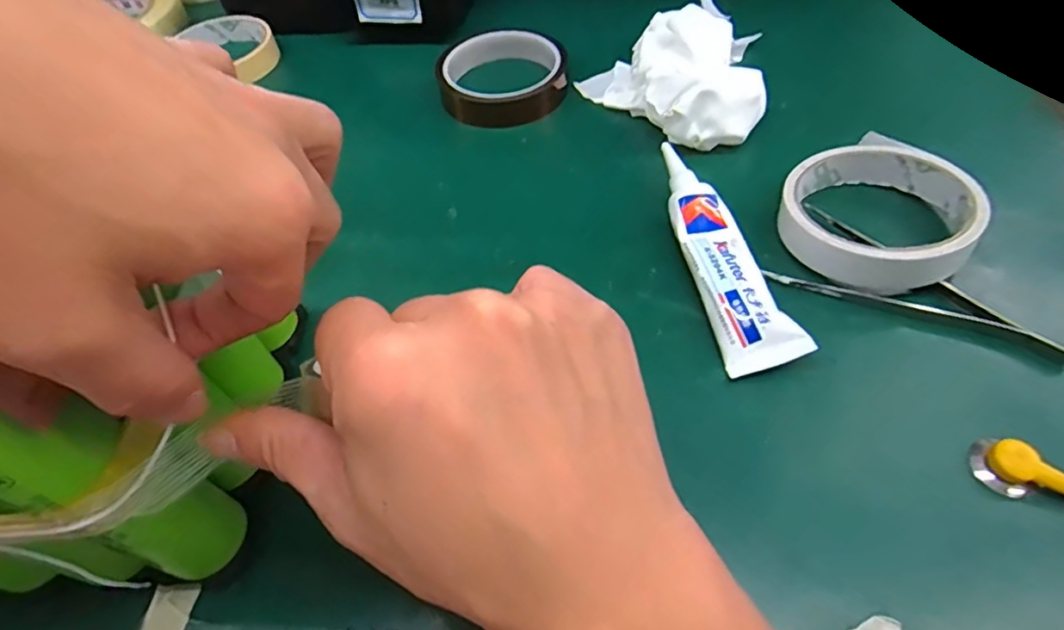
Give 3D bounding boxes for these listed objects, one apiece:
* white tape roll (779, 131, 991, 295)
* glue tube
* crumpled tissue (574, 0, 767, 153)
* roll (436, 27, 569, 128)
[{"bbox_3d":[0.173,-0.057,0.293,0.085,0.029,0.100,11,57,12],"label":"white tape roll"},{"bbox_3d":[0.092,-0.031,0.295,0.034,0.020,0.136,-14,55,-4],"label":"glue tube"},{"bbox_3d":[0.095,-0.155,0.372,0.083,0.046,0.124,-28,57,-14],"label":"crumpled tissue"},{"bbox_3d":[-0.021,-0.164,0.405,0.088,0.029,0.086,-2,55,3],"label":"roll"}]

